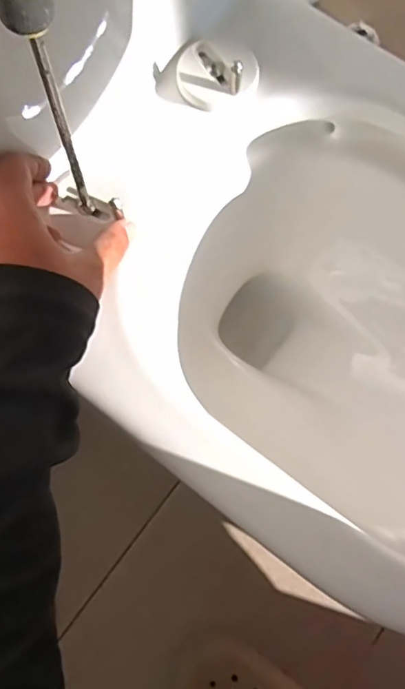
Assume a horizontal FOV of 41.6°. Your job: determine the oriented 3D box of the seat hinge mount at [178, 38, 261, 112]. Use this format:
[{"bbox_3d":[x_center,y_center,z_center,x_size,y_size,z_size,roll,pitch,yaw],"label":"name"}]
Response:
[{"bbox_3d":[0.010,-0.197,0.379,0.056,0.029,0.051,30,75,6],"label":"seat hinge mount"}]

